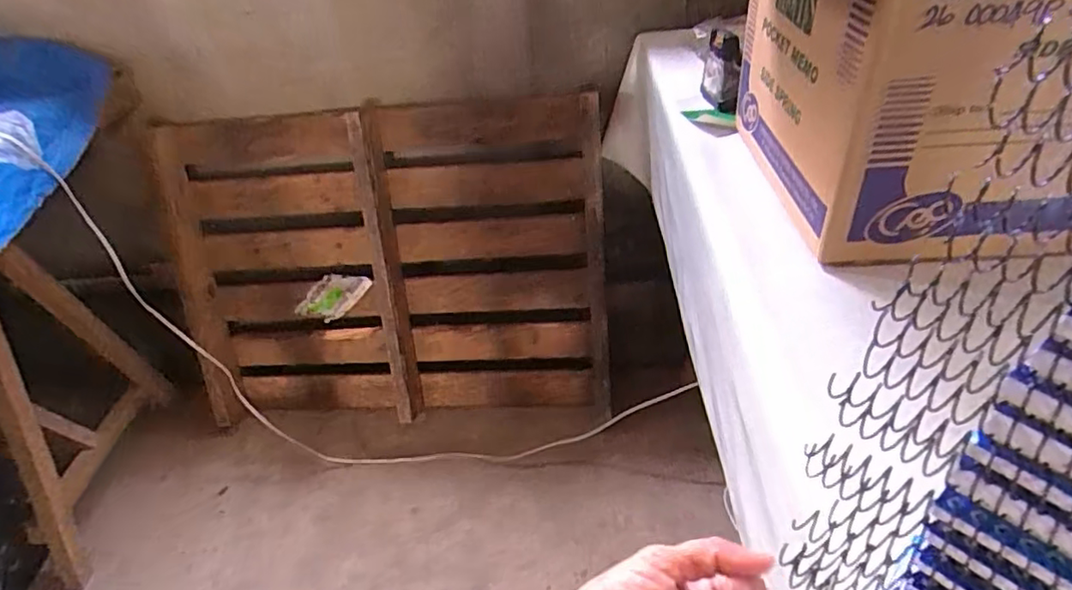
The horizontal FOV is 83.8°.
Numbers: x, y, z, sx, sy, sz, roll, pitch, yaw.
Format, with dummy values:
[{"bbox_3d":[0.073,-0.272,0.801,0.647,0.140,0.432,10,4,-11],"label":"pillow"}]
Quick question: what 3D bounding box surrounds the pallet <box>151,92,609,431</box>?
[{"bbox_3d":[-0.353,-0.048,1.358,1.003,0.712,0.096,-1,21,7],"label":"pallet"}]

